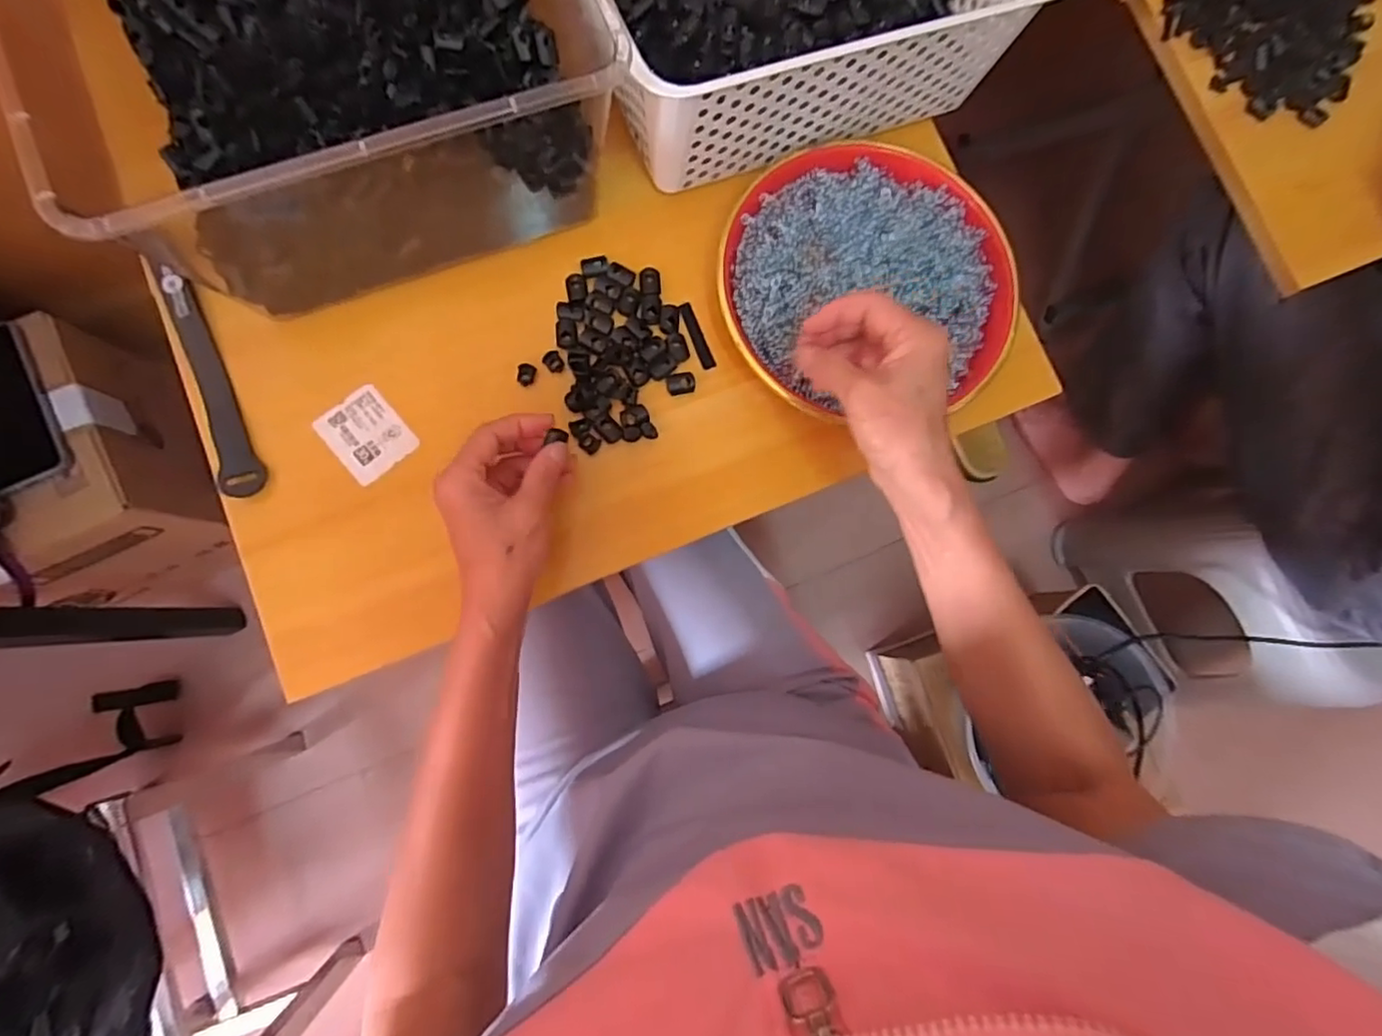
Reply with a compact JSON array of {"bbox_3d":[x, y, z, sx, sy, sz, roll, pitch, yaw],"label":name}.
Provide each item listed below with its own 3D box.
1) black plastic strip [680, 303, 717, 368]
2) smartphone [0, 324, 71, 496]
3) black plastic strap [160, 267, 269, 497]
[{"bbox_3d":[0.005,-0.136,0.458,0.010,0.004,0.053,-21,85,-7],"label":"black plastic strip"},{"bbox_3d":[-0.676,-0.104,0.604,0.076,0.015,0.163,-24,85,-7],"label":"smartphone"},{"bbox_3d":[-0.324,-0.093,0.417,0.023,0.009,0.166,-21,85,-7],"label":"black plastic strap"}]

